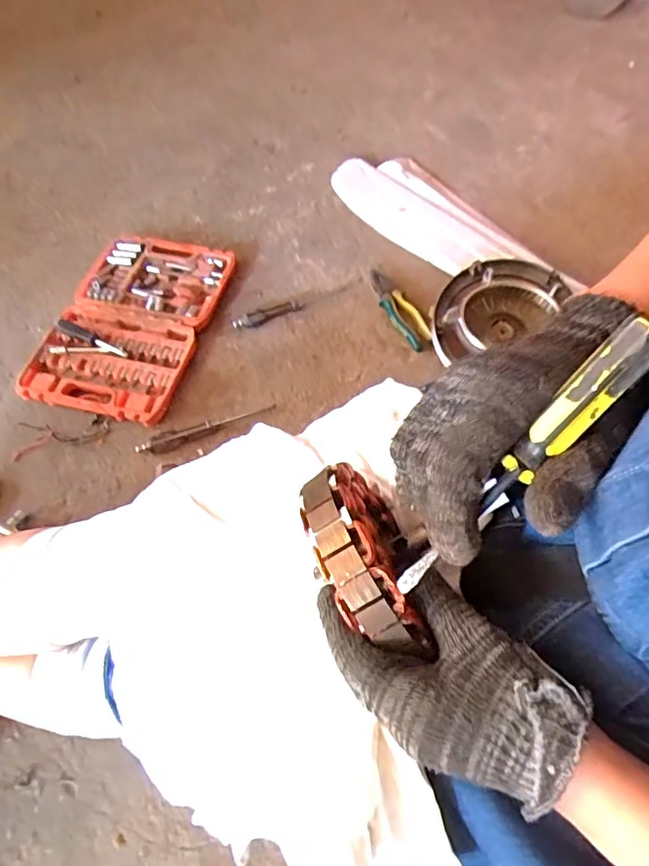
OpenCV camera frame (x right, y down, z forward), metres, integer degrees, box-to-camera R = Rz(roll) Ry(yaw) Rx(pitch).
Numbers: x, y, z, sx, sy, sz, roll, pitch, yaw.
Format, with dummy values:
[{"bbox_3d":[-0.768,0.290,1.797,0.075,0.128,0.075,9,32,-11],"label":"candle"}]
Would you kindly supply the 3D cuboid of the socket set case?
[{"bbox_3d":[-0.318,-0.189,0.915,0.247,0.037,0.372,14,59,10],"label":"socket set case"}]

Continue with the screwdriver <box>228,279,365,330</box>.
[{"bbox_3d":[-0.046,-0.223,0.942,0.234,0.017,0.031,-23,60,-13],"label":"screwdriver"}]

